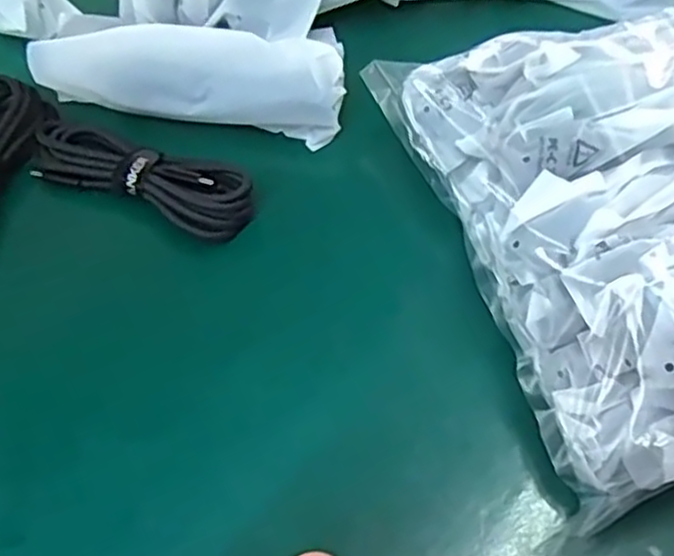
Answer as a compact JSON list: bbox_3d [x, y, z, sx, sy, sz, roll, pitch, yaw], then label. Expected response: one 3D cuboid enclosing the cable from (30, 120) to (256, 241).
[{"bbox_3d":[-0.095,-0.046,0.344,0.115,0.021,0.036,19,60,10],"label":"cable"}]

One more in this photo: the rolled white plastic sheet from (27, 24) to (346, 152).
[{"bbox_3d":[-0.073,-0.099,0.361,0.149,0.042,0.029,7,58,2],"label":"rolled white plastic sheet"}]

